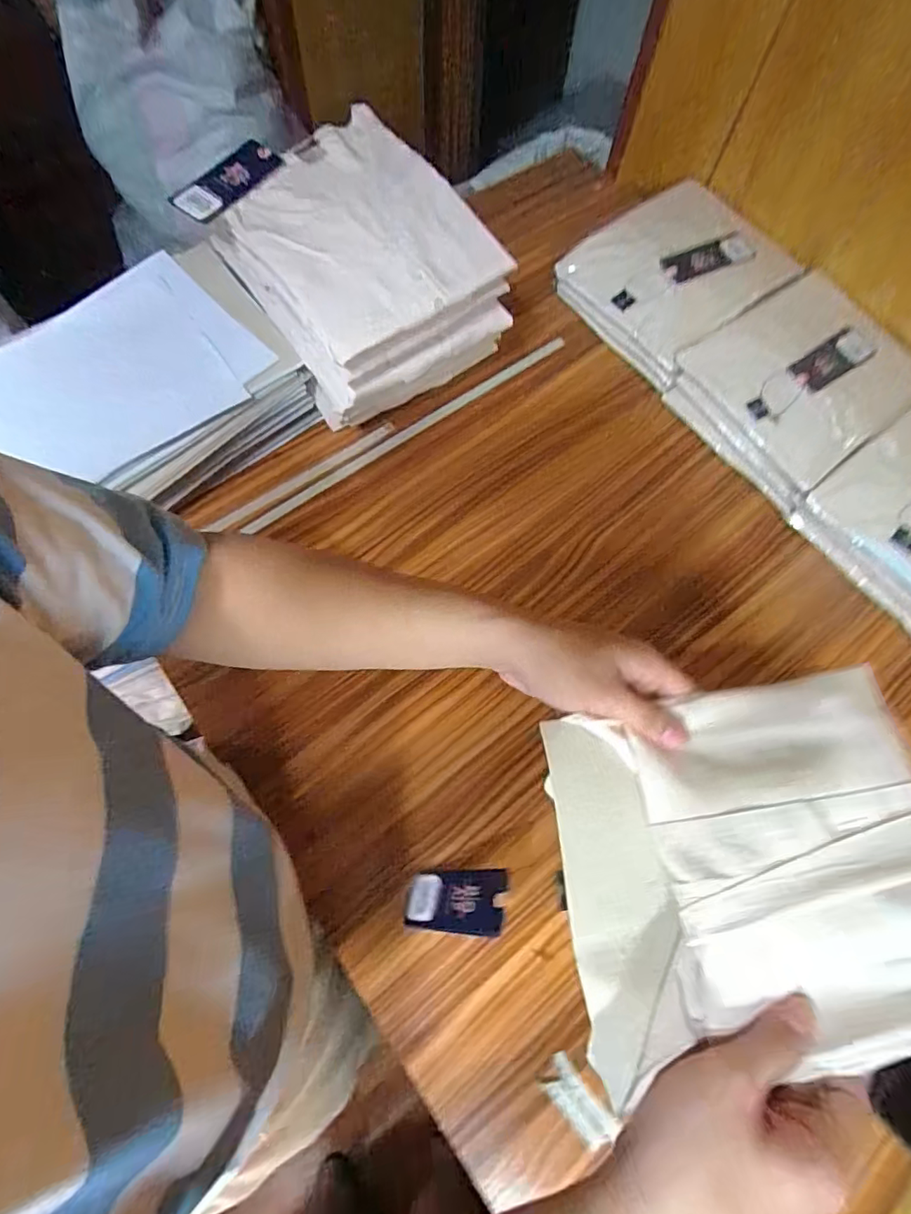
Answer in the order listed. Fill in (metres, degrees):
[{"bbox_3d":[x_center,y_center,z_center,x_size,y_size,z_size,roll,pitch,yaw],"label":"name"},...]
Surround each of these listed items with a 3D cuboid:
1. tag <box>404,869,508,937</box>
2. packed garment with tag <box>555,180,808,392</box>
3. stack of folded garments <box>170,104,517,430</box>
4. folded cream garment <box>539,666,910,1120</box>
[{"bbox_3d":[-0.002,0.242,0.441,0.005,0.113,0.046,38,47,-28],"label":"tag"},{"bbox_3d":[0.284,-0.433,0.696,0.240,0.052,0.216,-39,76,-7],"label":"packed garment with tag"},{"bbox_3d":[-0.103,-0.358,0.591,0.220,0.151,0.260,-41,77,-15],"label":"stack of folded garments"},{"bbox_3d":[0.184,0.150,0.319,0.236,0.034,0.196,-8,70,-2],"label":"folded cream garment"}]

